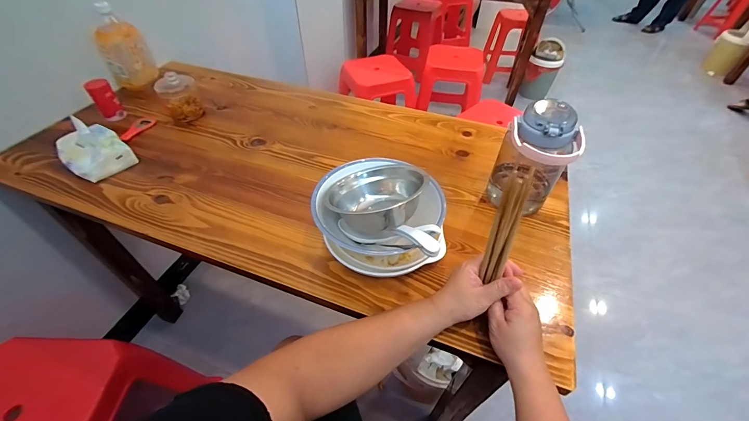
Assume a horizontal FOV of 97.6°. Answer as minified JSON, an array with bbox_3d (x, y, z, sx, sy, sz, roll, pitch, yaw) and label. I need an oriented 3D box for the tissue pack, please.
[{"bbox_3d":[-0.575,-0.126,0.669,0.118,0.077,0.108,33,55,26],"label":"tissue pack"}]

